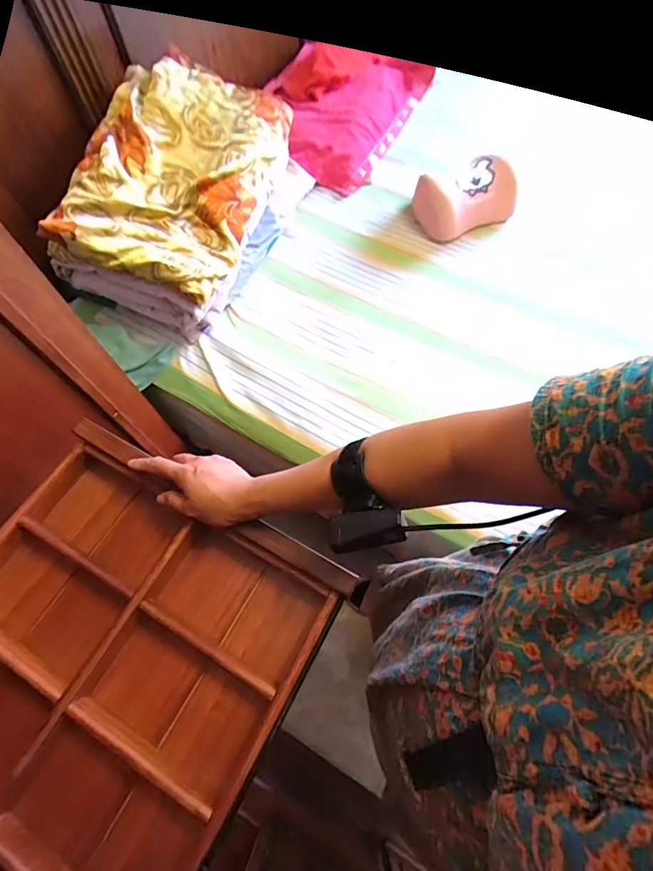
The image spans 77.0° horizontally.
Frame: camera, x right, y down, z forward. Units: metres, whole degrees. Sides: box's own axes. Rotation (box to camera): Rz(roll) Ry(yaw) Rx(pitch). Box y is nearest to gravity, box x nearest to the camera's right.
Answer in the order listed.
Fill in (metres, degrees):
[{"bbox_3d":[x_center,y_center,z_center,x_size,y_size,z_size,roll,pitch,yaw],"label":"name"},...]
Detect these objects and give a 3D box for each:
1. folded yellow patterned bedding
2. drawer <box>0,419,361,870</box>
[{"bbox_3d":[-0.315,-0.540,0.851,0.336,0.164,0.494,14,66,7],"label":"folded yellow patterned bedding"},{"bbox_3d":[-0.253,0.257,0.451,0.390,0.090,0.445,29,69,13],"label":"drawer"}]

